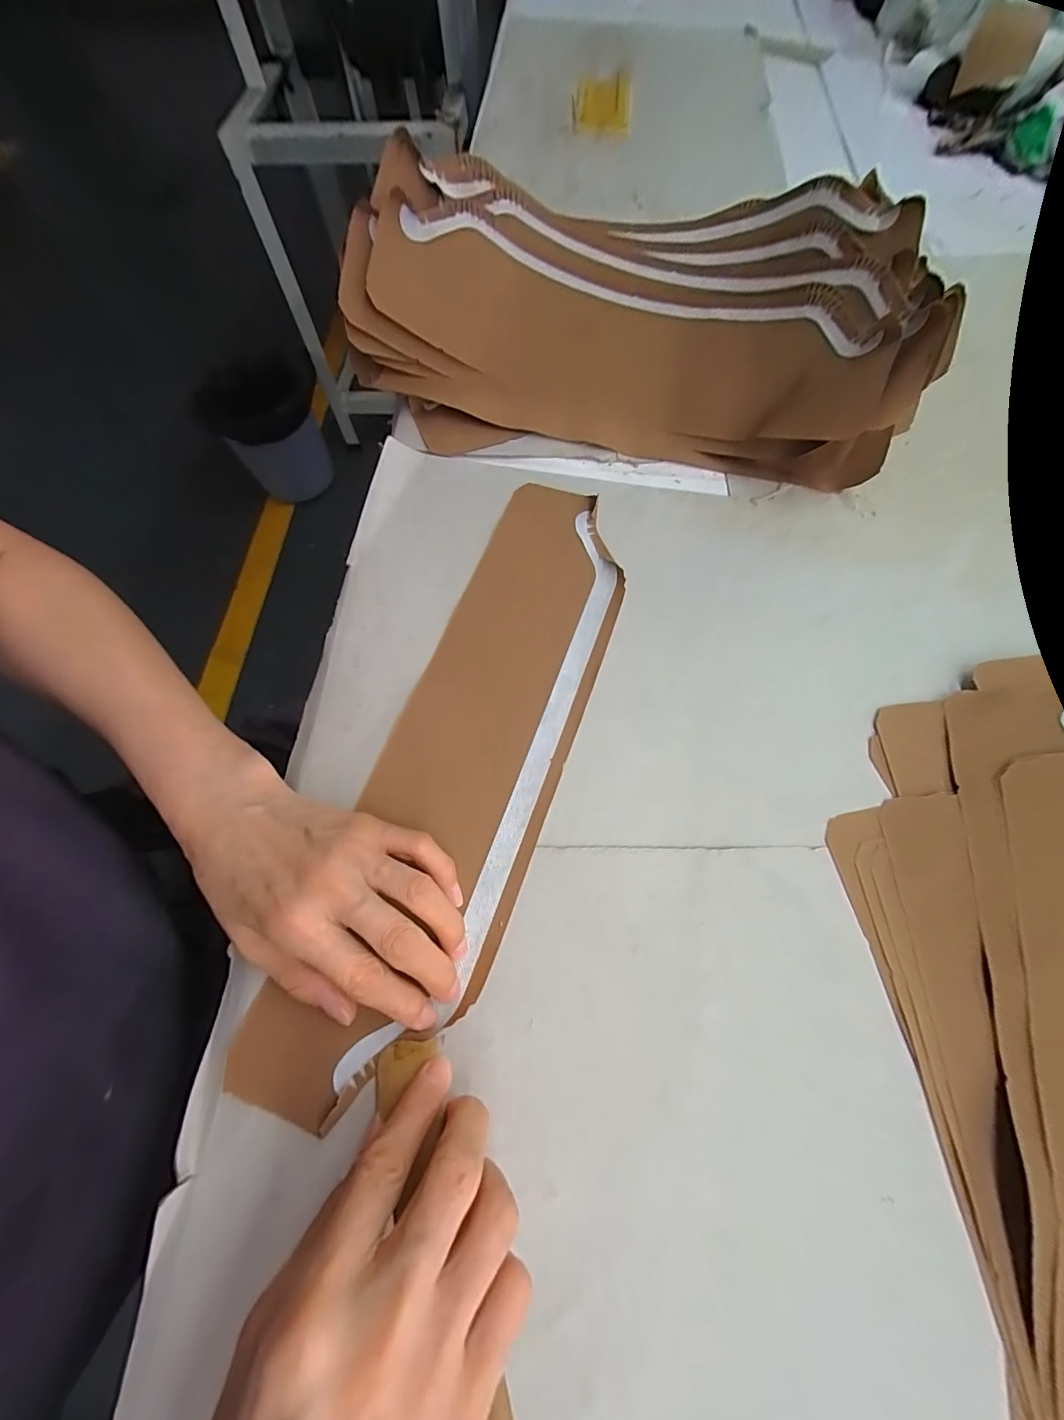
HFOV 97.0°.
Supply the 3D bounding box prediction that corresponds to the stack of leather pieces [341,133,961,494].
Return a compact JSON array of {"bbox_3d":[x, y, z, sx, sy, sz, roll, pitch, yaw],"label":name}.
[{"bbox_3d":[0.066,-0.306,0.367,0.431,0.104,0.219,5,69,4],"label":"stack of leather pieces"}]

